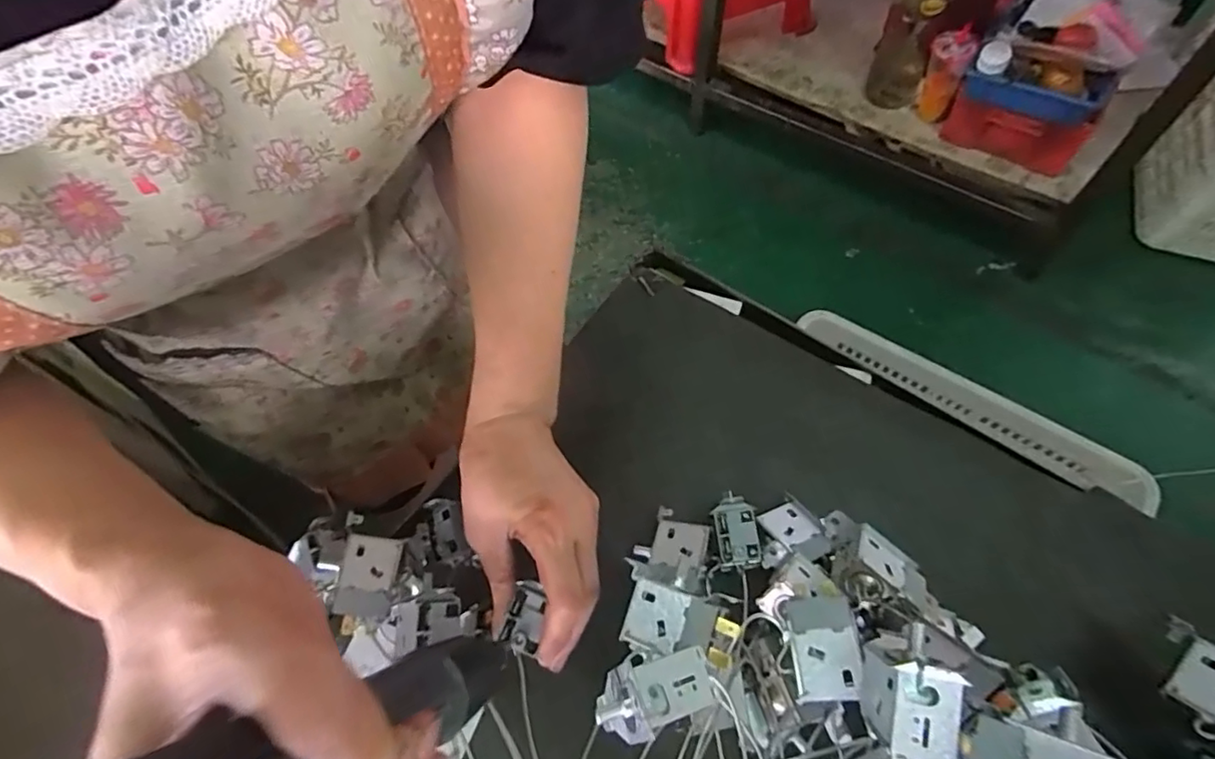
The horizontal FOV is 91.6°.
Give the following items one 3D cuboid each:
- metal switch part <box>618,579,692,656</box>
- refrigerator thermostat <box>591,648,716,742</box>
[{"bbox_3d":[0.023,0.117,0.290,0.027,0.011,0.030,19,65,13],"label":"metal switch part"},{"bbox_3d":[0.019,0.132,0.250,0.047,0.027,0.029,-19,62,-6],"label":"refrigerator thermostat"}]

